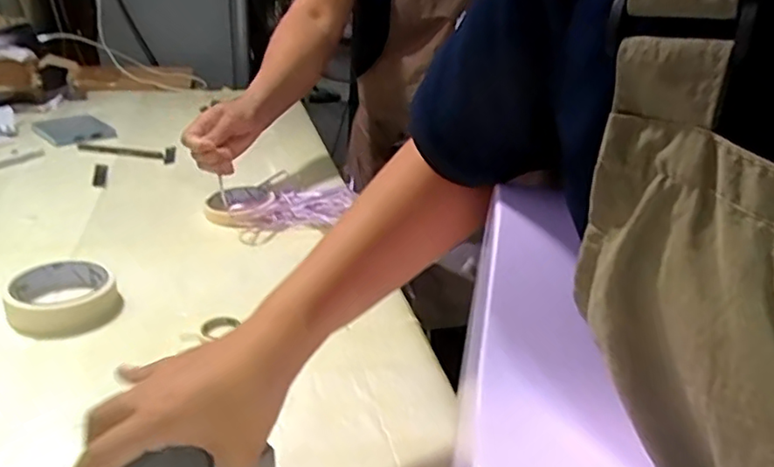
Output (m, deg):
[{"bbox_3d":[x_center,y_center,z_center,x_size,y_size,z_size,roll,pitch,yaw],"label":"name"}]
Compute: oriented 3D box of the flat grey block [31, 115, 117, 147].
[{"bbox_3d":[-0.518,-0.170,1.002,0.128,0.015,0.100,25,33,38],"label":"flat grey block"}]

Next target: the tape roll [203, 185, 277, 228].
[{"bbox_3d":[-0.185,-0.037,0.774,0.094,0.026,0.094,3,26,-1],"label":"tape roll"}]

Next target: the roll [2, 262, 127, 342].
[{"bbox_3d":[-0.291,0.057,0.546,0.086,0.027,0.087,-12,30,-29],"label":"roll"}]

